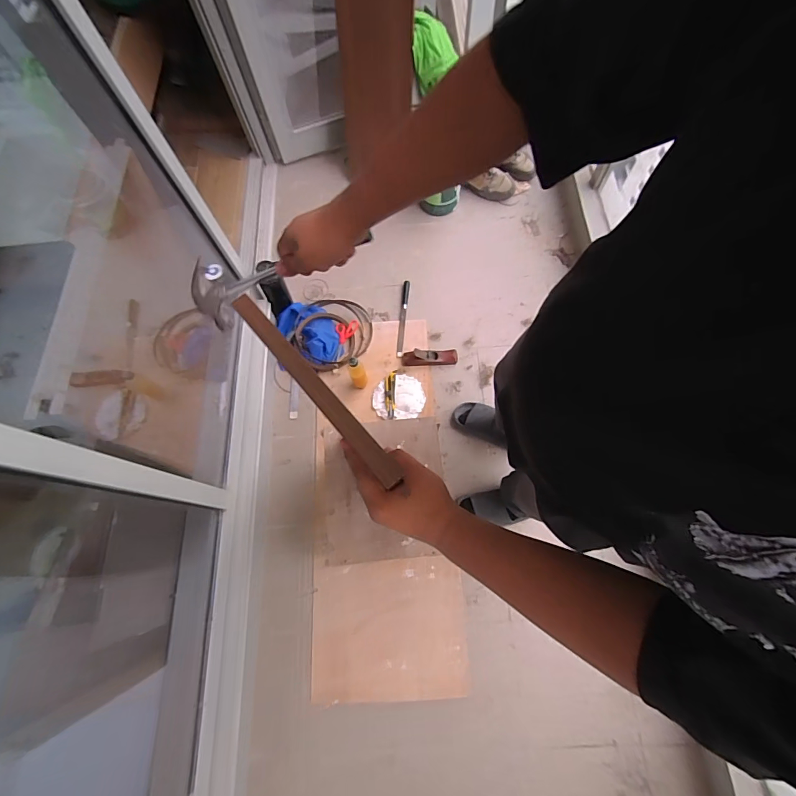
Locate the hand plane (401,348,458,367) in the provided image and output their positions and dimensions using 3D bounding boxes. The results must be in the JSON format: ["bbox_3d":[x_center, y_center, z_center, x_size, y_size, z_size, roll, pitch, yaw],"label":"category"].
[{"bbox_3d":[0.117,-0.153,1.489,0.204,0.048,0.057,-4,69,2],"label":"hand plane"}]

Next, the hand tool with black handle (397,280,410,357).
[{"bbox_3d":[0.020,-0.307,1.553,0.024,0.023,0.318,5,71,2],"label":"hand tool with black handle"}]

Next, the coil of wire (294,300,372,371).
[{"bbox_3d":[-0.245,-0.251,1.528,0.268,0.041,0.306,43,76,13],"label":"coil of wire"}]

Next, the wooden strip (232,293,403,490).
[{"bbox_3d":[-0.090,-0.017,0.427,0.025,0.011,0.269,-39,73,-12],"label":"wooden strip"}]

